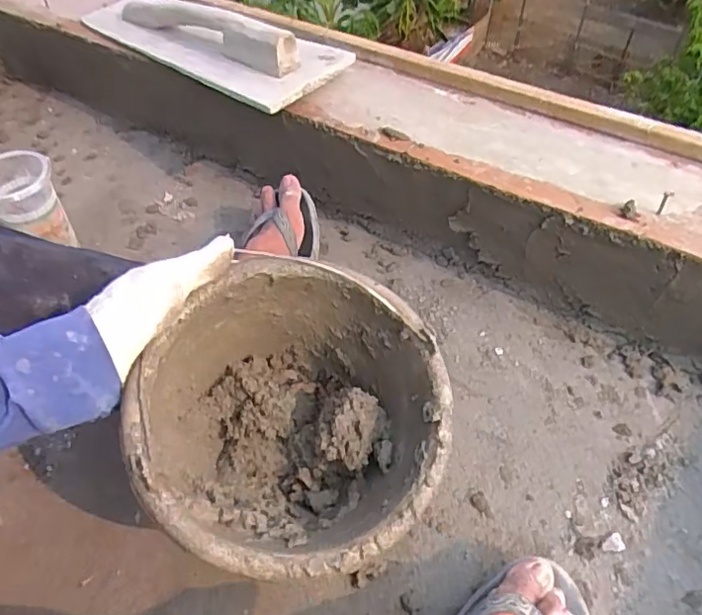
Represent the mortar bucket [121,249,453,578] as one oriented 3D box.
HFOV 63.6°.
[{"bbox_3d":[-0.061,0.102,0.507,0.254,0.162,0.254,8,62,-15],"label":"mortar bucket"}]

